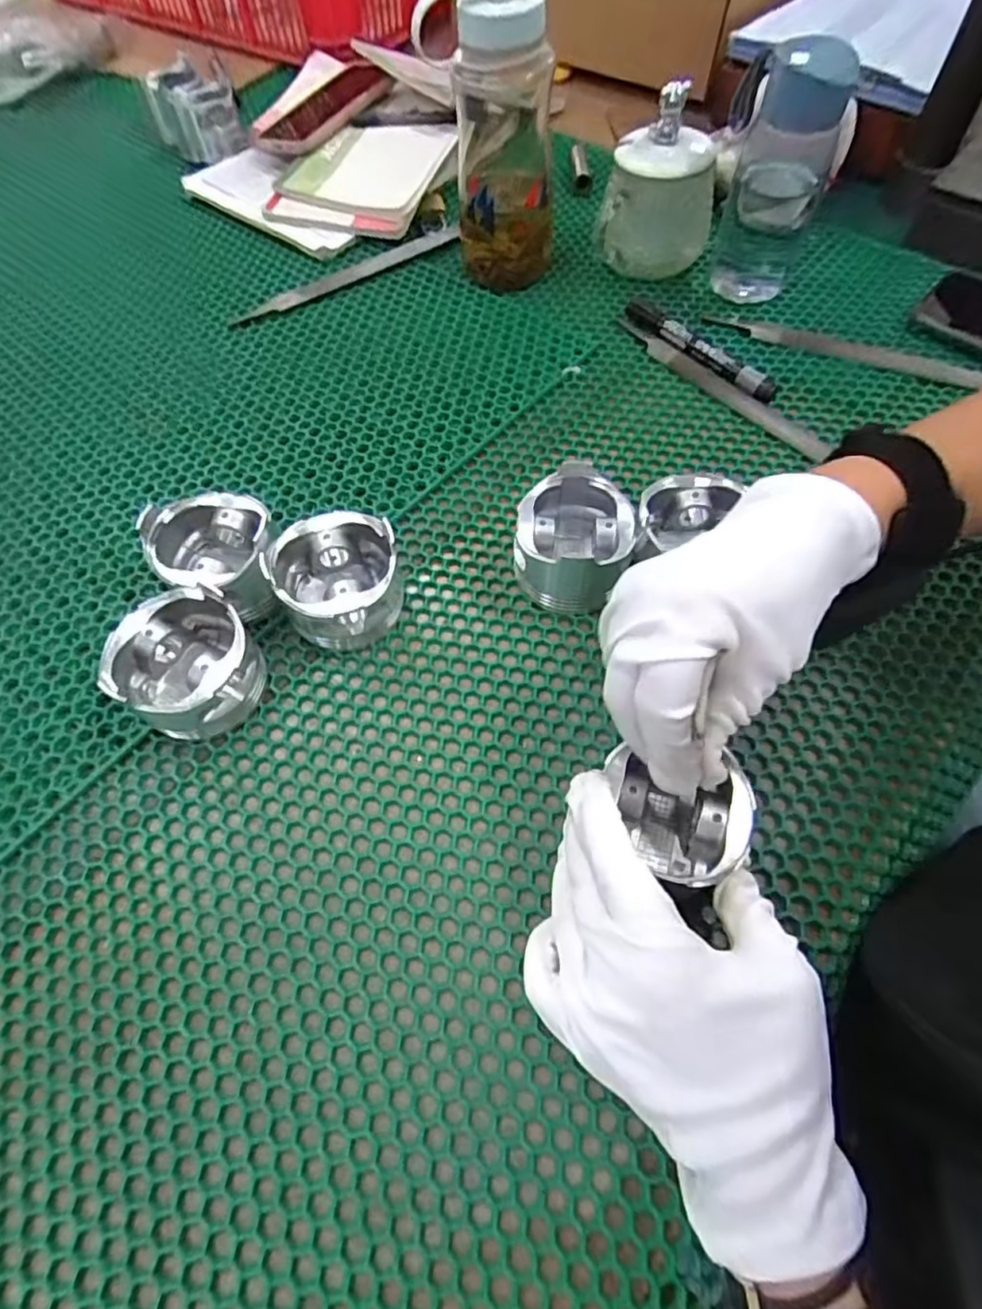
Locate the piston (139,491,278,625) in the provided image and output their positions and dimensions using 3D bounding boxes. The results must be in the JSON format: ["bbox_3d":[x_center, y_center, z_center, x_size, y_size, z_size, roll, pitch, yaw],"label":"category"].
[{"bbox_3d":[-0.164,-0.054,0.377,0.069,0.054,0.076,-14,61,-7],"label":"piston"}]

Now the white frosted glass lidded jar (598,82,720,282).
[{"bbox_3d":[0.139,-0.378,0.504,0.088,0.107,0.072,13,62,9],"label":"white frosted glass lidded jar"}]

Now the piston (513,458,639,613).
[{"bbox_3d":[0.050,-0.068,0.379,0.068,0.054,0.078,16,62,11],"label":"piston"}]

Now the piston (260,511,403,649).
[{"bbox_3d":[-0.093,-0.042,0.371,0.075,0.050,0.067,-10,61,-4],"label":"piston"}]

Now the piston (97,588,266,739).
[{"bbox_3d":[-0.166,0.009,0.345,0.065,0.052,0.070,-1,60,1],"label":"piston"}]

